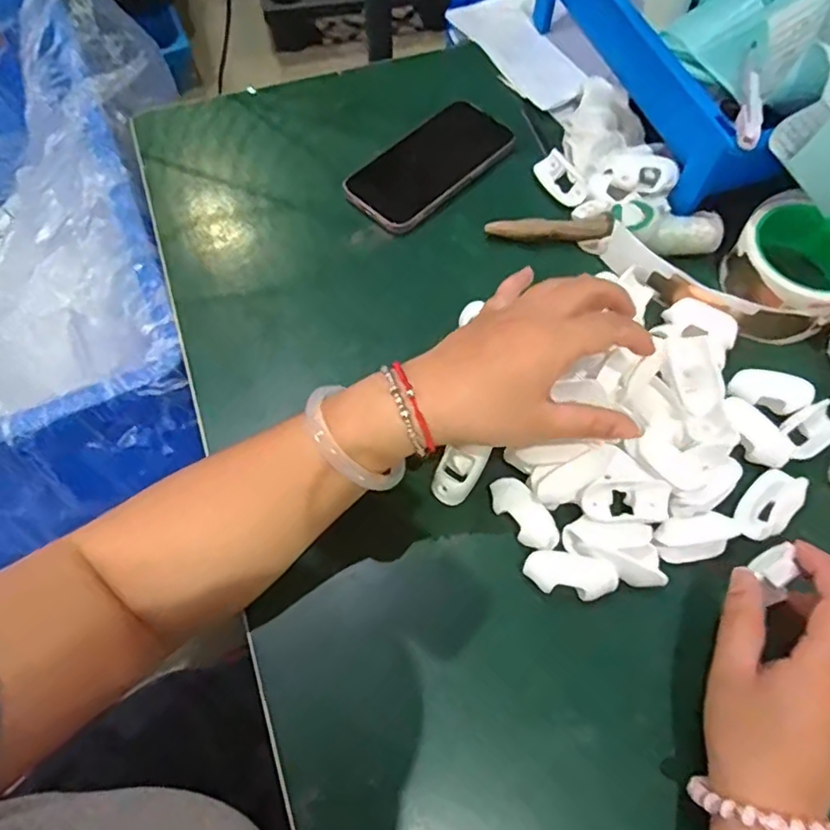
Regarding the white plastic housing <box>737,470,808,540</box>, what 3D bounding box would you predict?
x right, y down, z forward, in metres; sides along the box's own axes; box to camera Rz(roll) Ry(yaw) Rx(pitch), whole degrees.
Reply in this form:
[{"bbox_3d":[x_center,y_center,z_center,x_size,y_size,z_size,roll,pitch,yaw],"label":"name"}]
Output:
[{"bbox_3d":[0.222,0.055,0.374,0.027,0.013,0.047,40,74,17],"label":"white plastic housing"}]

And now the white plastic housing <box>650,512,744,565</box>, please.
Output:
[{"bbox_3d":[0.169,0.075,0.367,0.050,0.020,0.025,-11,67,-2],"label":"white plastic housing"}]

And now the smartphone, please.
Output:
[{"bbox_3d":[0.013,-0.212,0.505,0.149,0.007,0.074,-42,71,-14],"label":"smartphone"}]

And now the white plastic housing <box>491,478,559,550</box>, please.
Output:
[{"bbox_3d":[0.066,0.060,0.365,0.022,0.011,0.050,-34,69,-12],"label":"white plastic housing"}]

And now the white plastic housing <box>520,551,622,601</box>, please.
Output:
[{"bbox_3d":[0.091,0.095,0.356,0.052,0.028,0.023,9,67,6],"label":"white plastic housing"}]

